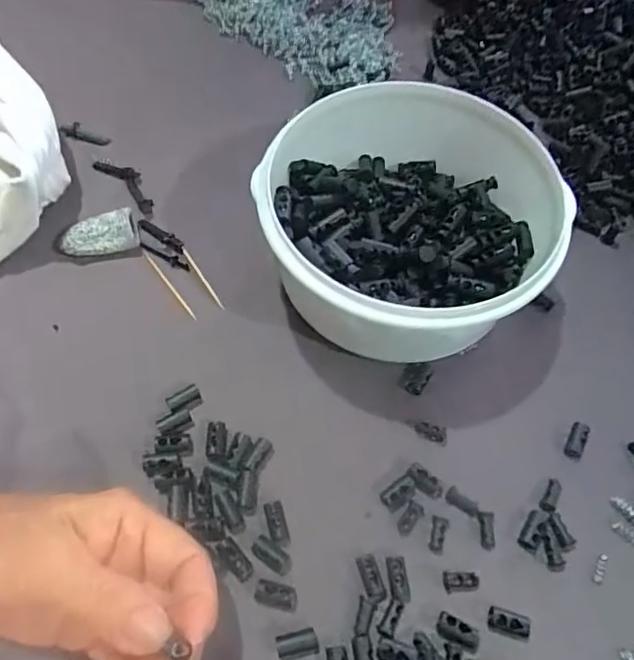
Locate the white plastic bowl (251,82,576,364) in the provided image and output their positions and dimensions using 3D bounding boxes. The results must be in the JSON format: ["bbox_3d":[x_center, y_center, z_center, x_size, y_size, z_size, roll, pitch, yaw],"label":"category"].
[{"bbox_3d":[0.049,-0.058,0.330,0.150,0.074,0.157,2,61,-3],"label":"white plastic bowl"}]

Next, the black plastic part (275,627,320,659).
[{"bbox_3d":[-0.009,0.145,0.262,0.019,0.006,0.011,-11,62,-10],"label":"black plastic part"}]

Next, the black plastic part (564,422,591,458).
[{"bbox_3d":[0.143,0.060,0.311,0.009,0.005,0.020,26,62,10],"label":"black plastic part"}]

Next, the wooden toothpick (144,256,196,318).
[{"bbox_3d":[-0.091,-0.028,0.350,0.004,0.004,0.054,-36,69,-18],"label":"wooden toothpick"}]

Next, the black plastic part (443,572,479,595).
[{"bbox_3d":[0.070,0.123,0.277,0.018,0.005,0.009,-4,61,-6],"label":"black plastic part"}]

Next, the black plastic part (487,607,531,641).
[{"bbox_3d":[0.091,0.138,0.267,0.019,0.008,0.010,16,61,5],"label":"black plastic part"}]

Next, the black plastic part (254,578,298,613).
[{"bbox_3d":[-0.019,0.126,0.270,0.020,0.008,0.011,13,61,4],"label":"black plastic part"}]

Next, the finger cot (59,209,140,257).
[{"bbox_3d":[-0.137,-0.058,0.359,0.046,0.015,0.020,-15,63,-12],"label":"finger cot"}]

